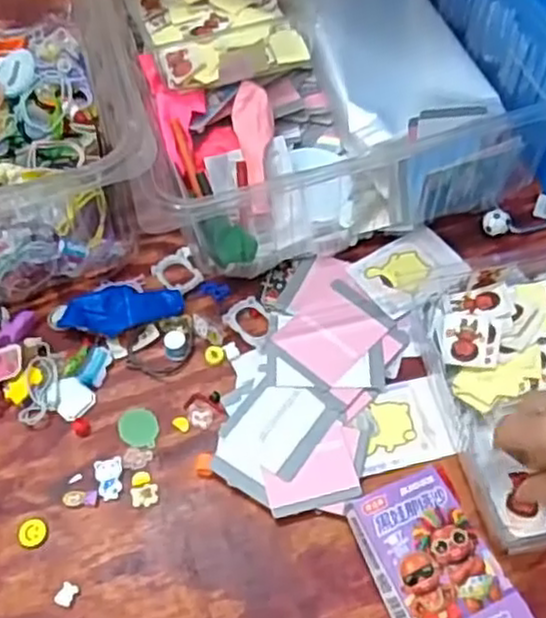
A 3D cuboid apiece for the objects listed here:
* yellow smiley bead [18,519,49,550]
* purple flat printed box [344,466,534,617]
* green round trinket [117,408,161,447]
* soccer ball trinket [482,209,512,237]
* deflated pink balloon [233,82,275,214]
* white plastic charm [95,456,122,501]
[{"bbox_3d":[-0.164,0.154,0.495,0.020,0.004,0.020,-1,58,2],"label":"yellow smiley bead"},{"bbox_3d":[0.105,0.166,0.459,0.076,0.029,0.121,-18,59,-9],"label":"purple flat printed box"},{"bbox_3d":[-0.099,0.086,0.534,0.031,0.004,0.030,-1,58,2],"label":"green round trinket"},{"bbox_3d":[0.191,-0.073,0.619,0.023,0.017,0.020,19,61,14],"label":"soccer ball trinket"},{"bbox_3d":[-0.015,-0.134,0.591,0.031,0.013,0.112,-5,79,-1],"label":"deflated pink balloon"},{"bbox_3d":[-0.116,0.120,0.514,0.019,0.004,0.030,-11,58,-5],"label":"white plastic charm"}]

